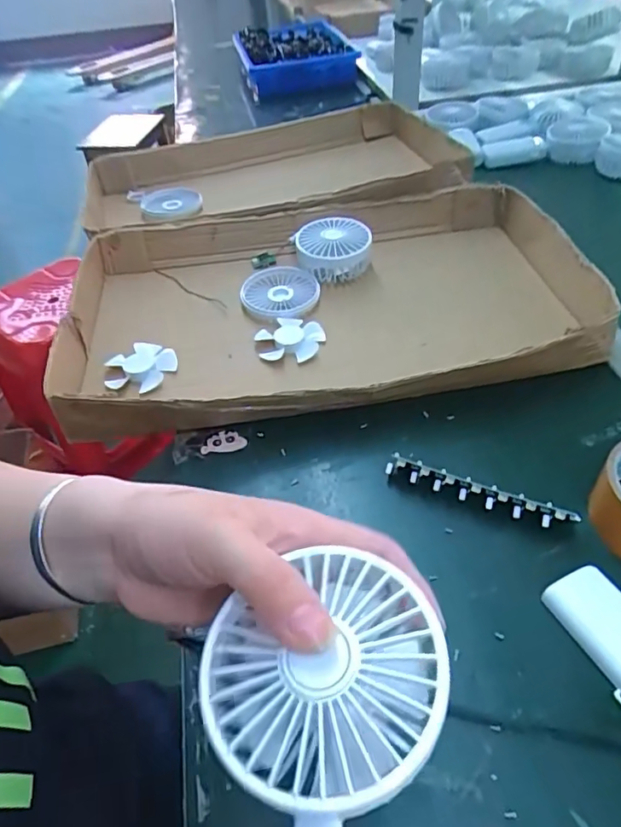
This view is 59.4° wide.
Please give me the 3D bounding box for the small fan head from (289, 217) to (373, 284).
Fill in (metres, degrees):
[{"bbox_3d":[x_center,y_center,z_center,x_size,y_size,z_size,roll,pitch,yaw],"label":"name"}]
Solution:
[{"bbox_3d":[0.026,-0.198,0.651,0.089,0.041,0.081,-10,46,-3],"label":"small fan head"}]

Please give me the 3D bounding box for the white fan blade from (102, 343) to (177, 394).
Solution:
[{"bbox_3d":[-0.173,-0.047,0.548,0.066,0.019,0.056,16,50,20],"label":"white fan blade"}]

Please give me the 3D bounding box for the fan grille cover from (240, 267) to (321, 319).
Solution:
[{"bbox_3d":[-0.034,-0.138,0.619,0.085,0.014,0.083,9,48,15],"label":"fan grille cover"}]

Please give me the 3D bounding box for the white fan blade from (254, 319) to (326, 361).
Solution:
[{"bbox_3d":[-0.023,-0.079,0.572,0.068,0.011,0.068,-3,46,4],"label":"white fan blade"}]

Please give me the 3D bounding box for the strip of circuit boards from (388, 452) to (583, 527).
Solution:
[{"bbox_3d":[0.125,0.059,0.411,0.139,0.020,0.014,18,51,22],"label":"strip of circuit boards"}]

